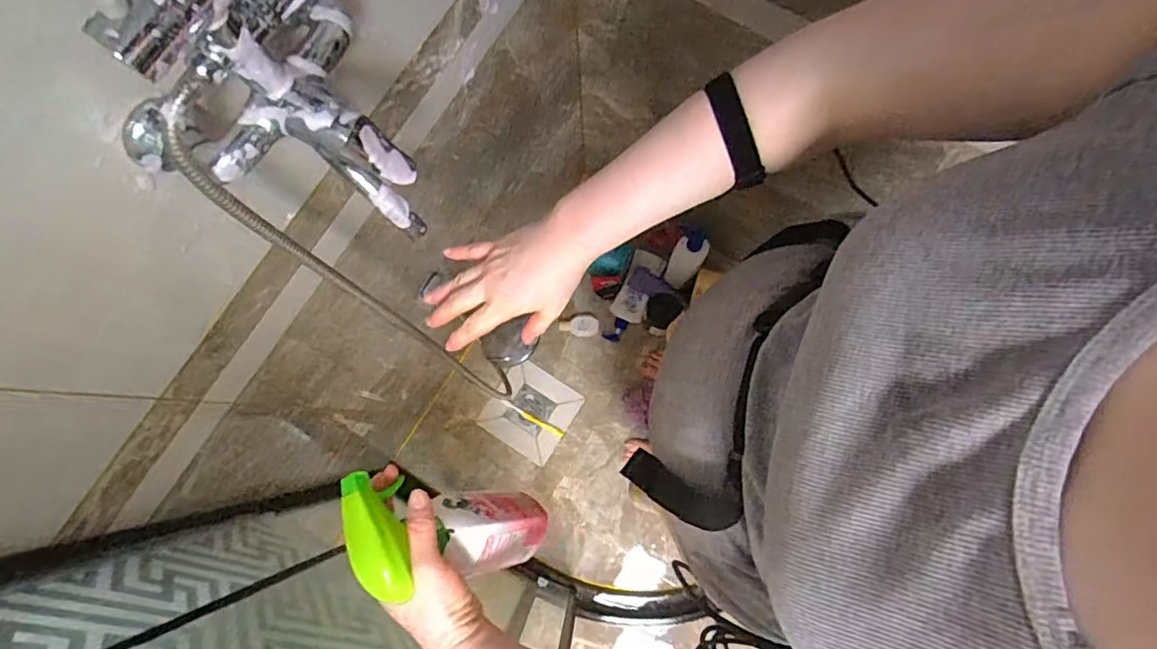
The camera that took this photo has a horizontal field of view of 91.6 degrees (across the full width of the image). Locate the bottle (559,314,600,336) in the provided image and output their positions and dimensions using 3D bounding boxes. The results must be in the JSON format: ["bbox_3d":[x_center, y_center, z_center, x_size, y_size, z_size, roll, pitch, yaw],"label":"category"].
[{"bbox_3d":[0.003,0.002,1.516,0.105,0.025,0.054,5,80,3],"label":"bottle"}]

